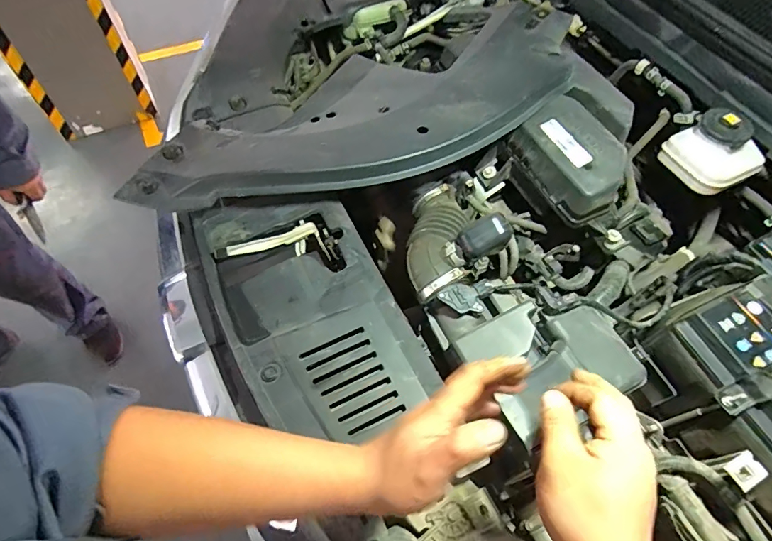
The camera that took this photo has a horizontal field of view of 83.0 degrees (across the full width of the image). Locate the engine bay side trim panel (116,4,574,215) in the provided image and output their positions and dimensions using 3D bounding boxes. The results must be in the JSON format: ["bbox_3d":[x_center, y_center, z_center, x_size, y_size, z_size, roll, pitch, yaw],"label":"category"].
[{"bbox_3d":[-0.016,-0.255,0.717,0.744,0.084,0.267,-18,61,-12],"label":"engine bay side trim panel"}]

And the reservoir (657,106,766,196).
[{"bbox_3d":[0.517,-0.189,0.679,0.094,0.087,0.114,-21,62,-14],"label":"reservoir"}]

